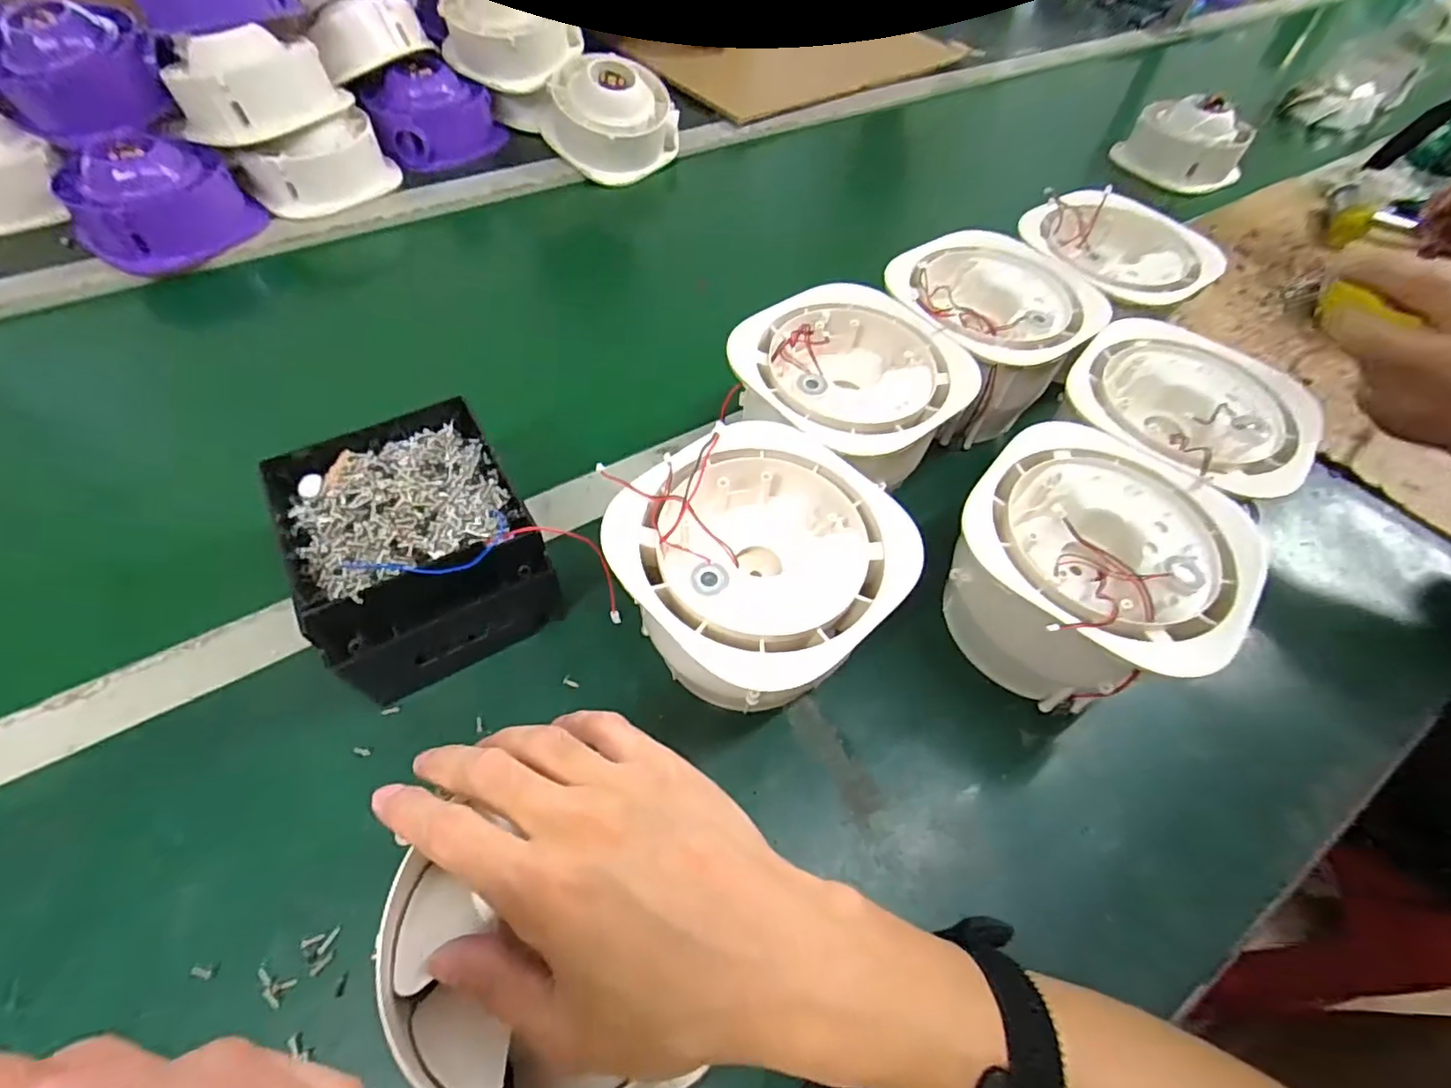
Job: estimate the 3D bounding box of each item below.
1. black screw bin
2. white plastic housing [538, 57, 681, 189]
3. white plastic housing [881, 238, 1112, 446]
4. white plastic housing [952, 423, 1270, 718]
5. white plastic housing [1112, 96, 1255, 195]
[{"bbox_3d":[-0.183,-0.002,0.365,0.118,0.074,0.146,-26,61,-20],"label":"black screw bin"},{"bbox_3d":[-0.134,-0.493,0.706,0.121,0.087,0.132,36,61,19],"label":"white plastic housing"},{"bbox_3d":[0.194,-0.159,0.484,0.148,0.091,0.150,35,60,18],"label":"white plastic housing"},{"bbox_3d":[0.200,0.021,0.356,0.136,0.088,0.149,37,61,19],"label":"white plastic housing"},{"bbox_3d":[0.640,-0.561,0.859,0.156,0.080,0.113,35,59,19],"label":"white plastic housing"}]

